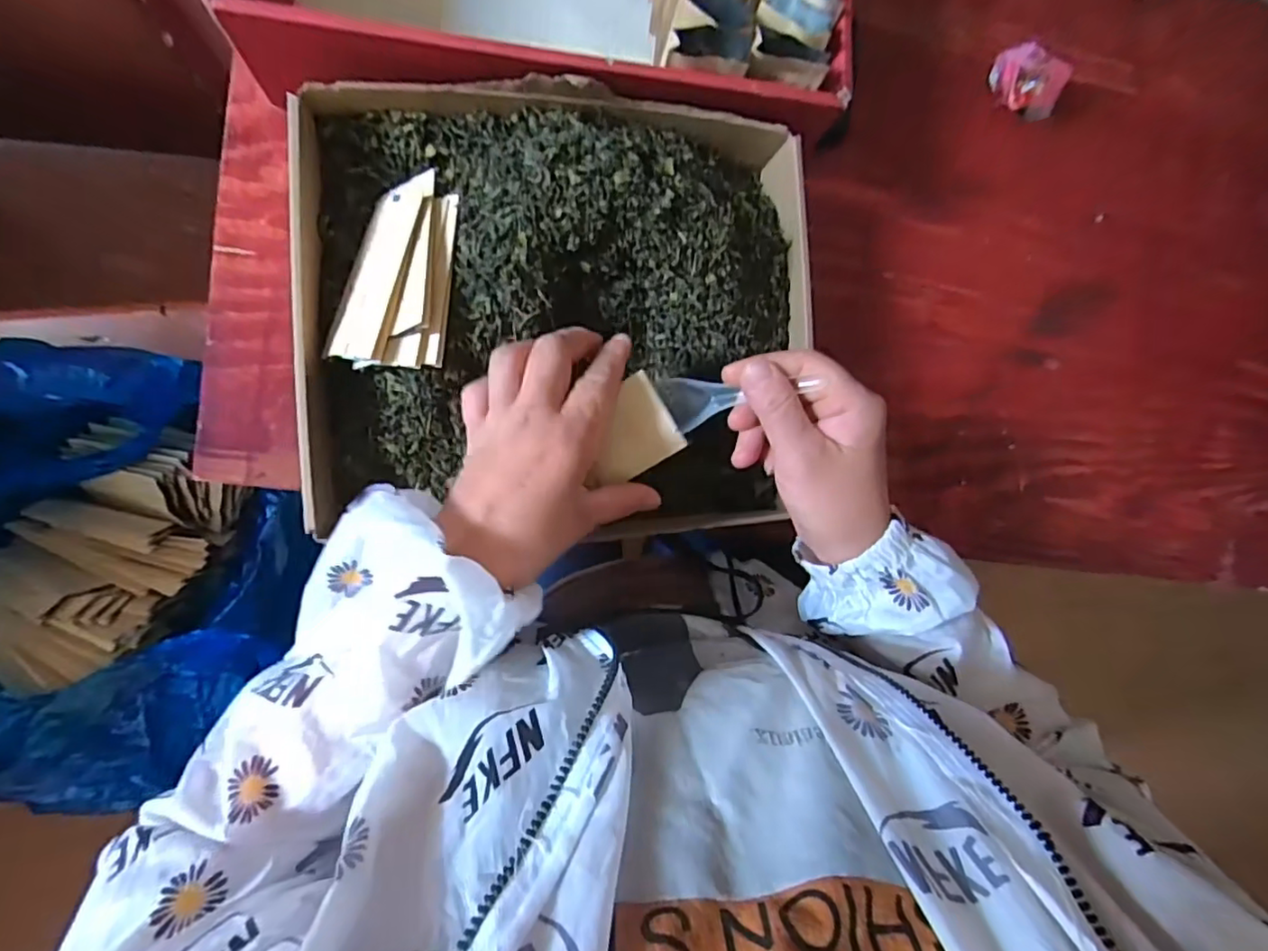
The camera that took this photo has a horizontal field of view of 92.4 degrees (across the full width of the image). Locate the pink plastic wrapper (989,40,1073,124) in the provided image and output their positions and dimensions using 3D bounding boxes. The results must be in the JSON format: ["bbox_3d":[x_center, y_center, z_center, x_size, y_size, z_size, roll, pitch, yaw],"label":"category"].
[{"bbox_3d":[0.344,-0.343,0.533,0.038,0.038,0.065,-40,95,-9],"label":"pink plastic wrapper"}]

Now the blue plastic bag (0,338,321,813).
[{"bbox_3d":[-0.405,0.060,0.427,0.261,0.156,0.310,21,85,-8],"label":"blue plastic bag"}]

